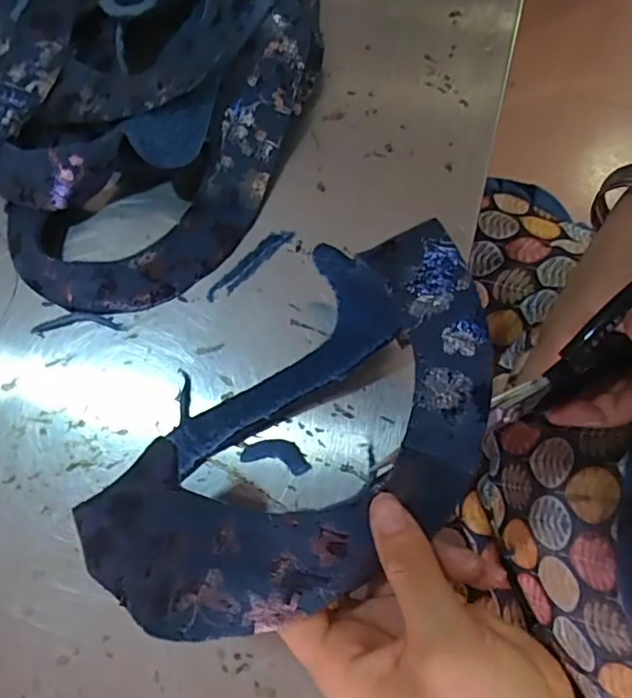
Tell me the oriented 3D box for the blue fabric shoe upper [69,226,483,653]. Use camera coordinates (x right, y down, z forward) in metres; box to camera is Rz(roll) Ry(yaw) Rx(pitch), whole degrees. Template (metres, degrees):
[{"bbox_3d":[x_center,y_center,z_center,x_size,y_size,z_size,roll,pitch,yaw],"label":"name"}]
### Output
[{"bbox_3d":[-0.010,0.047,0.280,0.195,0.123,0.114,-43,81,-11],"label":"blue fabric shoe upper"}]

